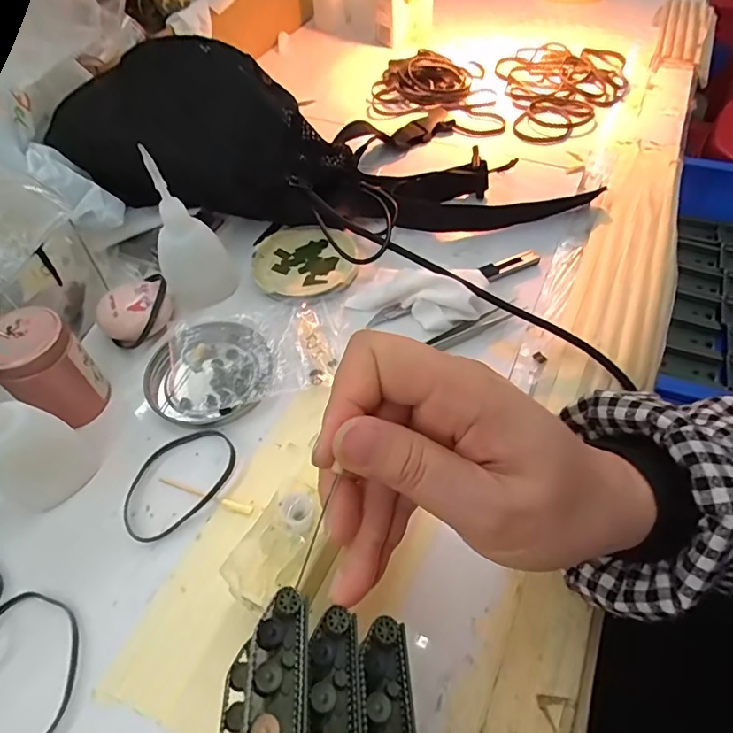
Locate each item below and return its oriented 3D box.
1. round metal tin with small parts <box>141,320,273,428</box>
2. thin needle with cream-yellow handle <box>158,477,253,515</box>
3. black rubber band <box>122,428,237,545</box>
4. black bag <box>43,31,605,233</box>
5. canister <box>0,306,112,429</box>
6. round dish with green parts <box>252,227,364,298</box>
[{"bbox_3d":[-0.098,0.003,0.323,0.077,0.012,0.076,-1,53,1],"label":"round metal tin with small parts"},{"bbox_3d":[-0.090,0.071,0.280,0.058,0.004,0.005,14,55,12],"label":"thin needle with cream-yellow handle"},{"bbox_3d":[-0.107,0.063,0.286,0.070,0.004,0.047,-39,61,-24],"label":"black rubber band"},{"bbox_3d":[-0.032,-0.161,0.405,0.416,0.104,0.128,10,53,-6],"label":"black bag"},{"bbox_3d":[-0.185,0.002,0.297,0.039,0.061,0.043,35,62,25],"label":"canister"},{"bbox_3d":[-0.046,-0.079,0.386,0.079,0.013,0.070,-3,53,0],"label":"round dish with green parts"}]

